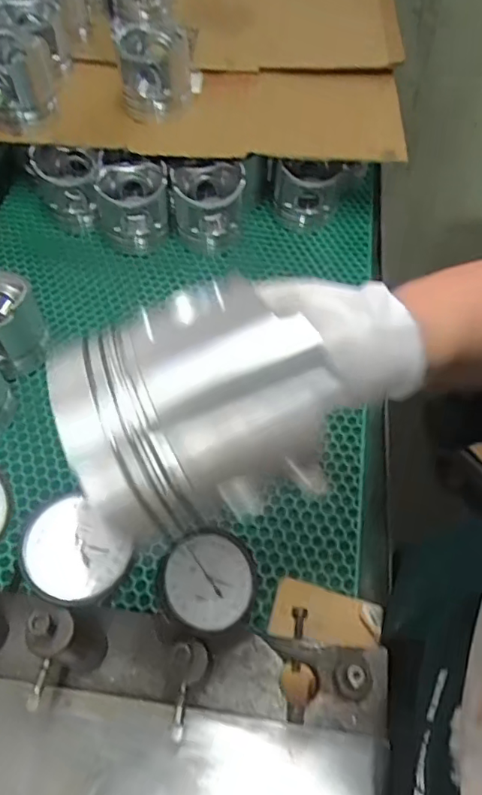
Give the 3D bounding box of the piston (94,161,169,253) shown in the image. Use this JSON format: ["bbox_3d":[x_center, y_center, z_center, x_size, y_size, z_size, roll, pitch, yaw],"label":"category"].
[{"bbox_3d":[-0.130,-0.230,0.655,0.089,0.088,0.082,-7,57,-6],"label":"piston"}]

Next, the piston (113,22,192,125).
[{"bbox_3d":[-0.105,-0.390,0.651,0.086,0.089,0.069,-4,57,-4],"label":"piston"}]

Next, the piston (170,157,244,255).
[{"bbox_3d":[-0.041,-0.234,0.665,0.087,0.080,0.087,0,57,-2],"label":"piston"}]

